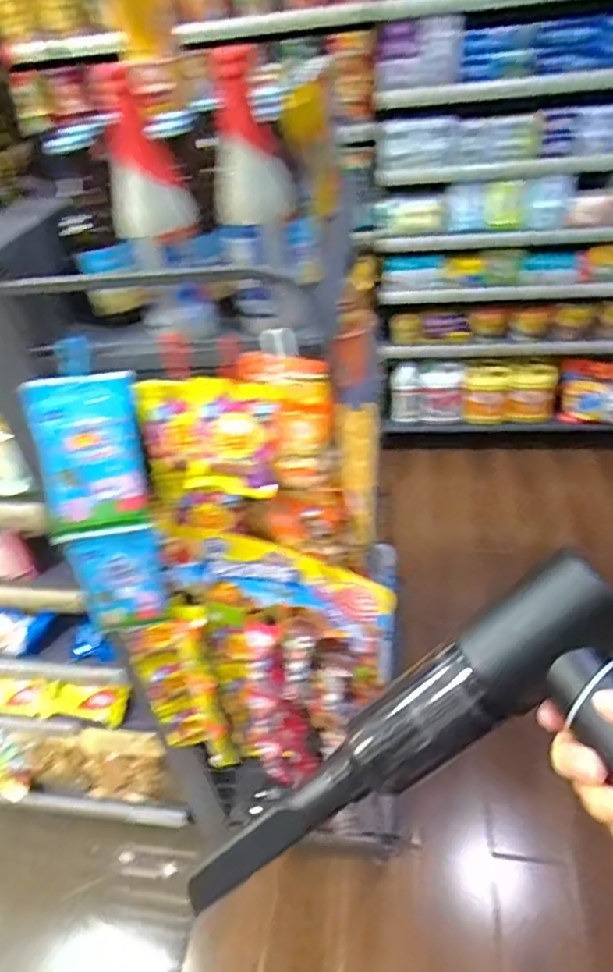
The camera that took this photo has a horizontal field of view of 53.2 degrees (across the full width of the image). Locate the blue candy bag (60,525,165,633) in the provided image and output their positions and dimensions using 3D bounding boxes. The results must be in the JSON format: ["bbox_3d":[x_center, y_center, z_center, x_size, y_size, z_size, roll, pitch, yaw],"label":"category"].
[{"bbox_3d":[-0.215,0.112,0.715,0.100,0.152,0.021,-11,39,-4],"label":"blue candy bag"}]

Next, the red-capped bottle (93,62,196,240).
[{"bbox_3d":[-0.141,-0.283,0.521,0.065,0.122,0.055,-14,39,-8],"label":"red-capped bottle"}]

